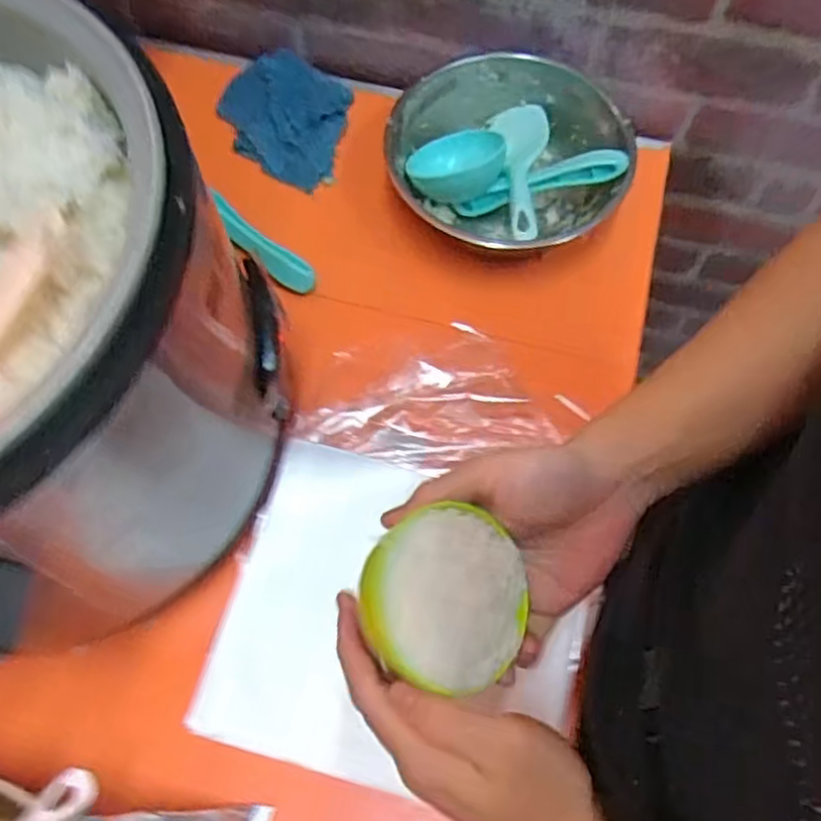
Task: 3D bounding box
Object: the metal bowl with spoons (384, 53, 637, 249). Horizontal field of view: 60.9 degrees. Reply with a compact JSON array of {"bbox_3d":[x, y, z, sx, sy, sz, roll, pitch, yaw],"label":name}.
[{"bbox_3d":[0.094,-0.242,0.690,0.217,0.071,0.223,0,67,0],"label":"metal bowl with spoons"}]

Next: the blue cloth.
[{"bbox_3d":[-0.128,-0.320,0.746,0.165,0.026,0.131,41,73,15],"label":"blue cloth"}]

